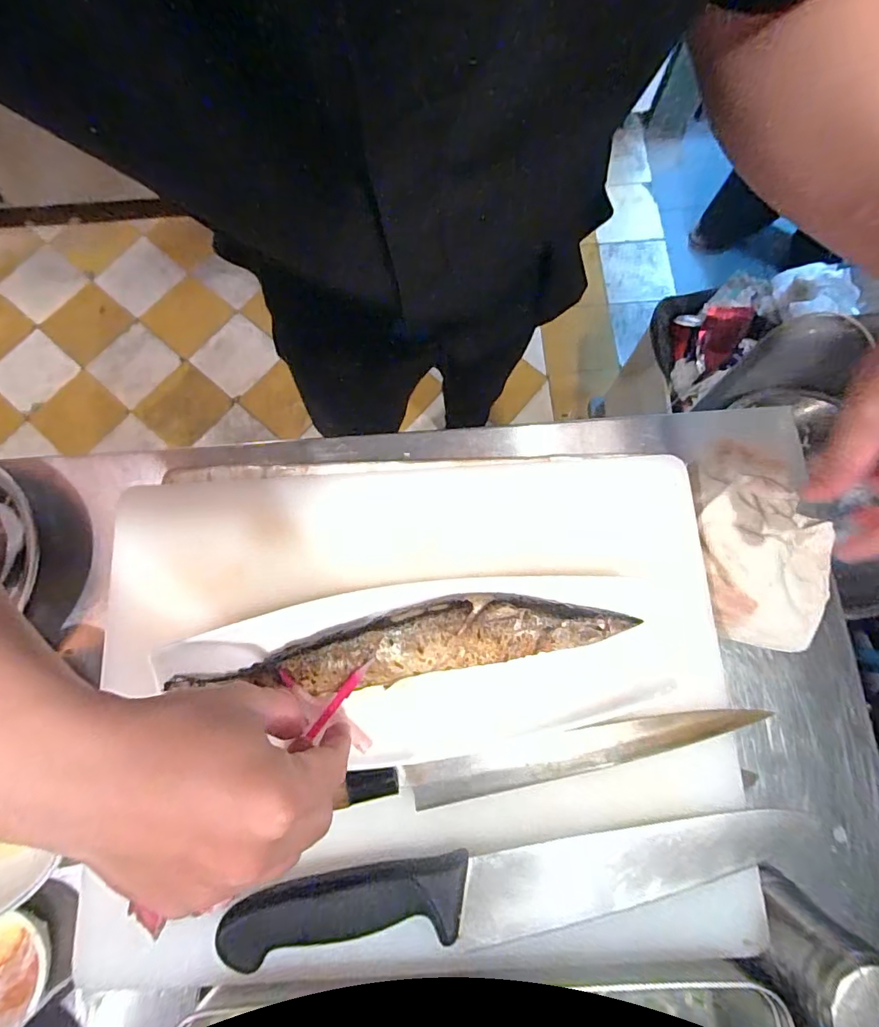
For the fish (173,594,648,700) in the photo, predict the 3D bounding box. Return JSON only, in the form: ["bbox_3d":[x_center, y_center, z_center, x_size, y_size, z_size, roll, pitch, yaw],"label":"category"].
[{"bbox_3d":[-0.018,0.081,0.294,0.254,0.030,0.041,-11,78,-2],"label":"fish"}]

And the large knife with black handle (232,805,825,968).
[{"bbox_3d":[0.052,0.213,0.267,0.333,0.019,0.043,-6,78,-1],"label":"large knife with black handle"}]

